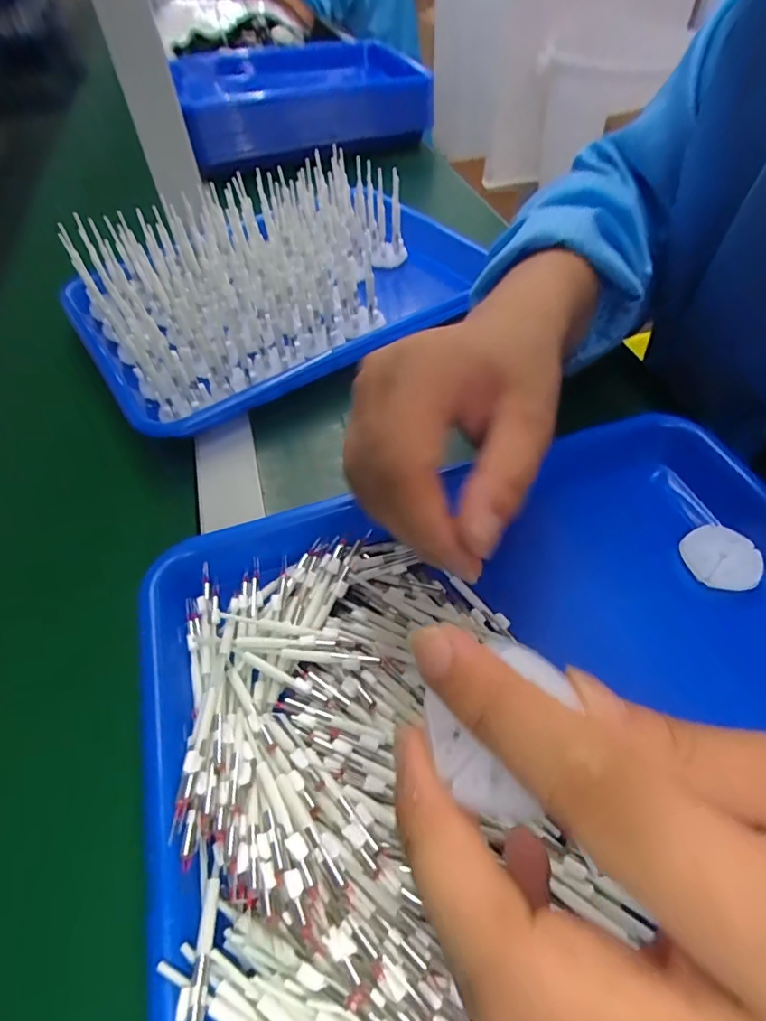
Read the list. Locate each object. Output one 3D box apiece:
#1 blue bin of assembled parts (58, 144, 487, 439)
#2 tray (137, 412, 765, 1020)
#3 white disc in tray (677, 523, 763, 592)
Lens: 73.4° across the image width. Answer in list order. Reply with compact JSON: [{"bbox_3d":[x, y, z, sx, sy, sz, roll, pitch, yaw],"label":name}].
[{"bbox_3d":[-0.077,-0.205,0.434,0.336,0.082,0.222,-30,56,-19],"label":"blue bin of assembled parts"},{"bbox_3d":[0.072,0.063,0.235,0.354,0.038,0.239,-20,54,-12],"label":"tray"},{"bbox_3d":[0.179,0.025,0.273,0.036,0.005,0.037,-2,52,2],"label":"white disc in tray"}]

